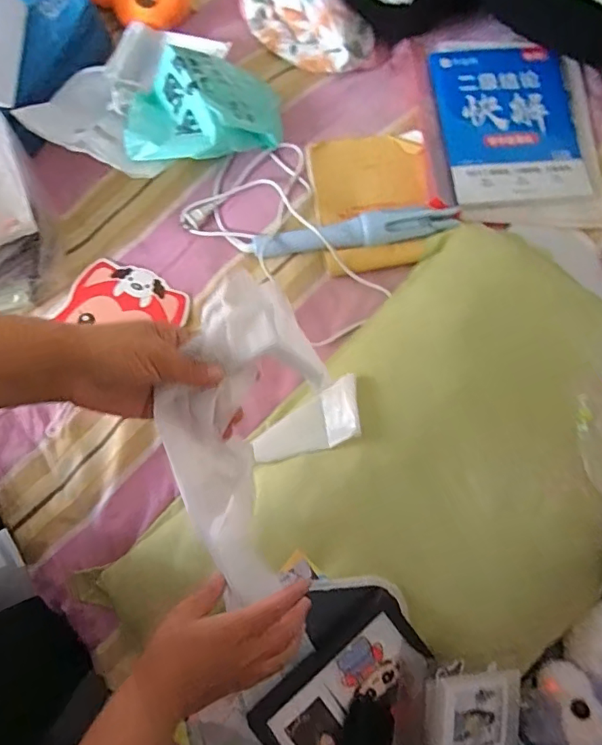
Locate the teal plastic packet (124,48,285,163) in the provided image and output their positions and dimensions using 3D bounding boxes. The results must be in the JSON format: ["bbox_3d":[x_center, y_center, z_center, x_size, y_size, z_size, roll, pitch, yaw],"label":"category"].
[{"bbox_3d":[-0.135,-0.355,0.692,0.217,0.084,0.153,-19,77,-6],"label":"teal plastic packet"}]

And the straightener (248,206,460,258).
[{"bbox_3d":[0.076,-0.195,0.701,0.290,0.037,0.053,-9,76,-4],"label":"straightener"}]

